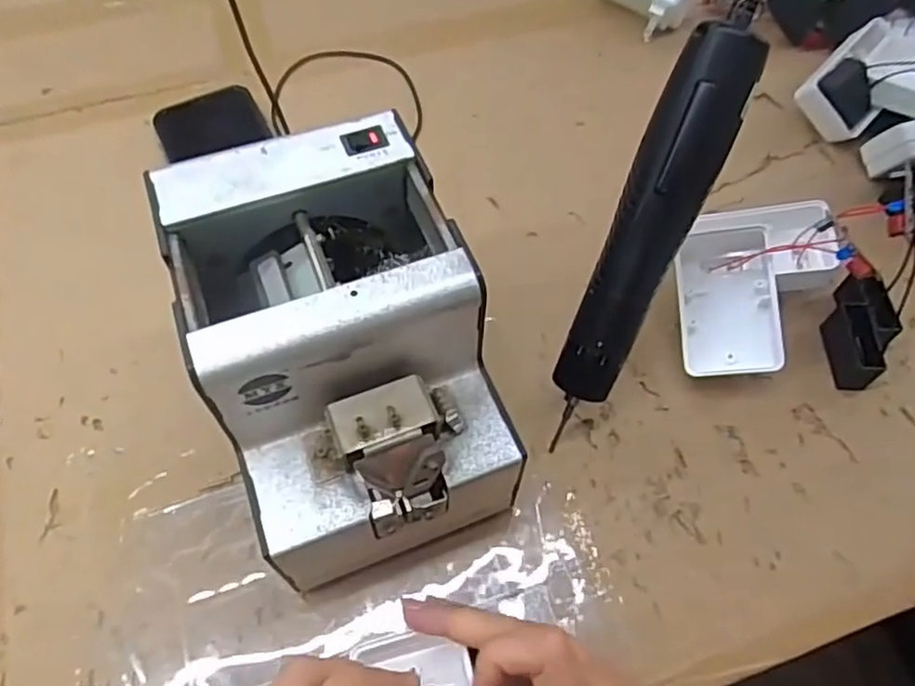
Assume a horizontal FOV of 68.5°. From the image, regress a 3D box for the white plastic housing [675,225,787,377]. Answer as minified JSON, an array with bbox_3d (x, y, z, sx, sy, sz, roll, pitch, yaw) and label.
[{"bbox_3d":[0.168,-0.026,0.418,0.057,0.025,0.090,-8,81,35],"label":"white plastic housing"}]

